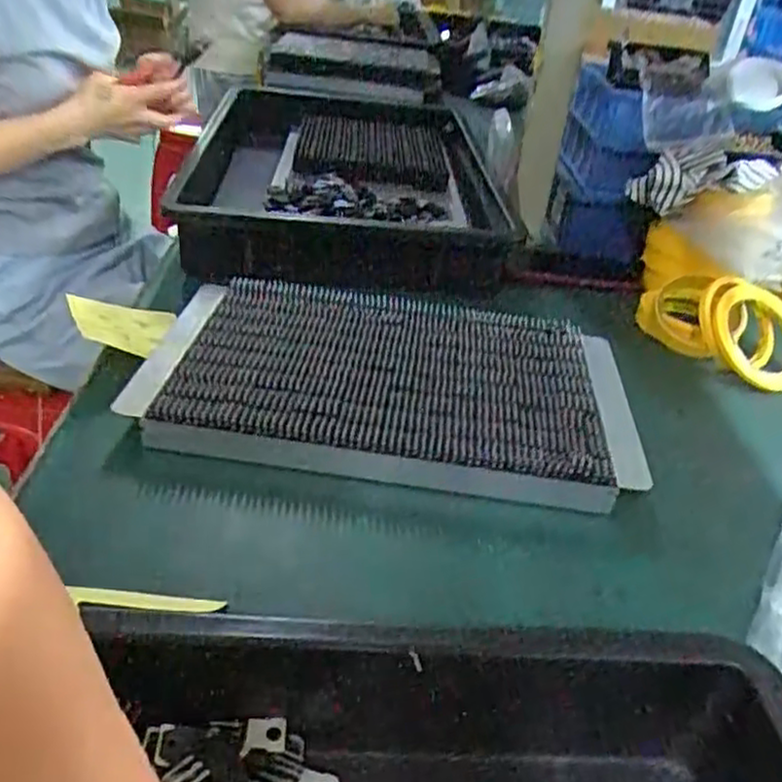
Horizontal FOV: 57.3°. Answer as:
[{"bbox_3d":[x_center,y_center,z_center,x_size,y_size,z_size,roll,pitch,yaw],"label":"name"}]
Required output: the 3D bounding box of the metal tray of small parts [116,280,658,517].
[{"bbox_3d":[-0.003,-0.014,0.577,0.378,0.036,0.224,9,34,2],"label":"metal tray of small parts"}]

